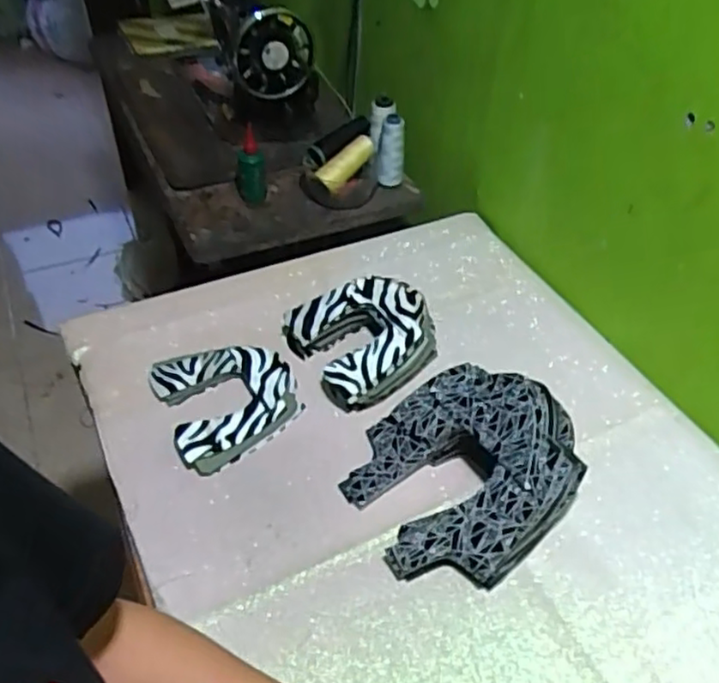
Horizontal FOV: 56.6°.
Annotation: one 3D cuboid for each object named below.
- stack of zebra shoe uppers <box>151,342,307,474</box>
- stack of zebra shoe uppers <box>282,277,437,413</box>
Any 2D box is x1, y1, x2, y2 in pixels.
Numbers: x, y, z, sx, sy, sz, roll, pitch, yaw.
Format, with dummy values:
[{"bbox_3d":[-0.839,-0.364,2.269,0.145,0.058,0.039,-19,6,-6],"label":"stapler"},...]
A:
[{"bbox_3d":[-0.145,0.062,0.752,0.148,0.017,0.163,-18,48,-20],"label":"stack of zebra shoe uppers"},{"bbox_3d":[0.009,-0.018,0.805,0.162,0.060,0.167,-23,50,-24],"label":"stack of zebra shoe uppers"}]

